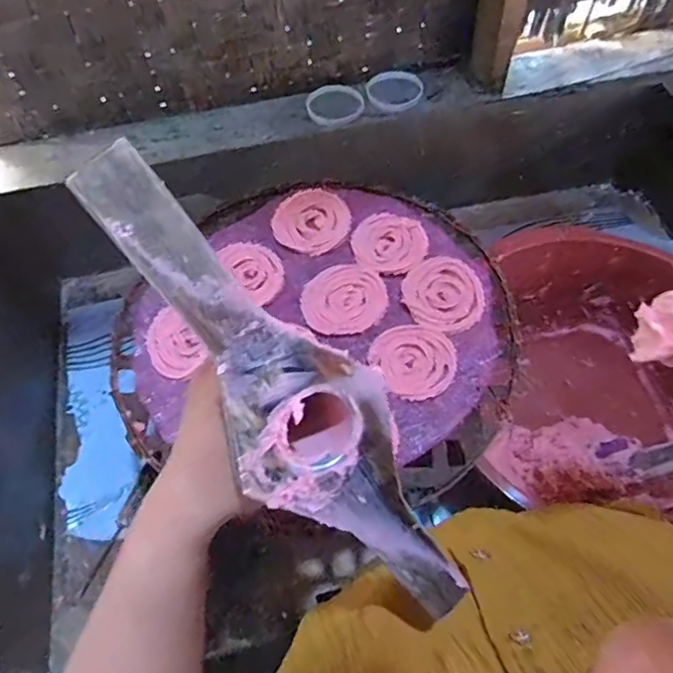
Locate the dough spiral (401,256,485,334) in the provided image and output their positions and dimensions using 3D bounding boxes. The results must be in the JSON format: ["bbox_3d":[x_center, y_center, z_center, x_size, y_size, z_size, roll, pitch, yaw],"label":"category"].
[{"bbox_3d":[0.107,-0.043,0.557,0.076,0.006,0.086,-25,63,-12],"label":"dough spiral"}]

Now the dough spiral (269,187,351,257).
[{"bbox_3d":[-0.028,-0.128,0.615,0.085,0.004,0.090,-1,60,1],"label":"dough spiral"}]

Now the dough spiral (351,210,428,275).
[{"bbox_3d":[0.056,-0.101,0.595,0.076,0.004,0.081,-1,60,1],"label":"dough spiral"}]

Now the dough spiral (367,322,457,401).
[{"bbox_3d":[0.074,0.021,0.526,0.071,0.007,0.077,-1,60,1],"label":"dough spiral"}]

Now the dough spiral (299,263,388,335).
[{"bbox_3d":[0.008,-0.039,0.561,0.084,0.004,0.079,-1,60,1],"label":"dough spiral"}]

